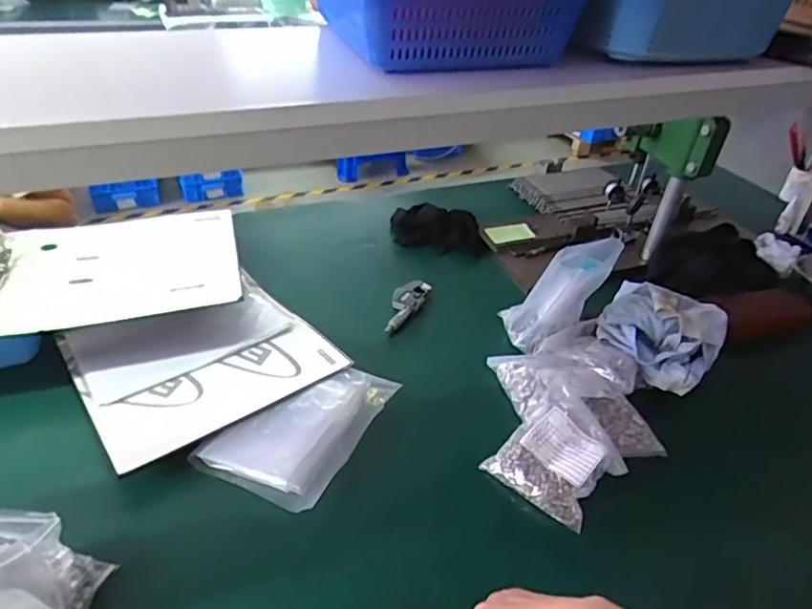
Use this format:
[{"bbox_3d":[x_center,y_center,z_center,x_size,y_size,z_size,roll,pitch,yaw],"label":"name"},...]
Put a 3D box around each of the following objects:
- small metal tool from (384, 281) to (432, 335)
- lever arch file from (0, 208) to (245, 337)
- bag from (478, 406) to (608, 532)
[{"bbox_3d":[-0.005,-0.001,1.041,0.052,0.031,0.152,18,38,19],"label":"small metal tool"},{"bbox_3d":[-0.652,-0.056,0.949,0.711,0.085,0.371,-7,38,-14],"label":"lever arch file"},{"bbox_3d":[0.183,0.196,0.734,0.128,0.027,0.116,27,75,36],"label":"bag"}]

